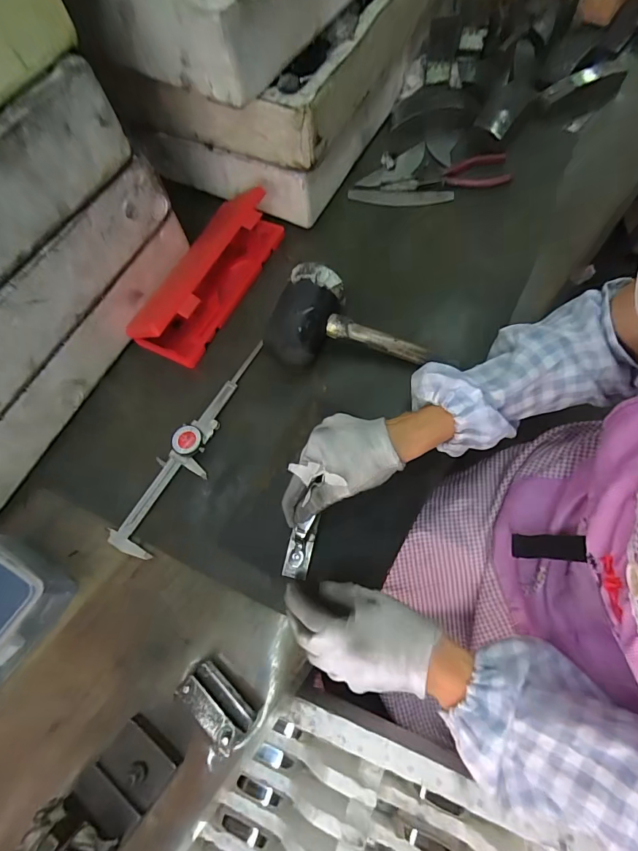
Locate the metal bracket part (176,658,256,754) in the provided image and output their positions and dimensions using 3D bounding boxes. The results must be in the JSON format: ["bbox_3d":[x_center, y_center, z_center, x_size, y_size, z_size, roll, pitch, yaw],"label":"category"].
[{"bbox_3d":[-0.093,0.251,0.368,0.069,0.033,0.029,38,76,17],"label":"metal bracket part"}]

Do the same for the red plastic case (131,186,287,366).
[{"bbox_3d":[-0.151,-0.209,0.541,0.095,0.063,0.255,23,74,12],"label":"red plastic case"}]

